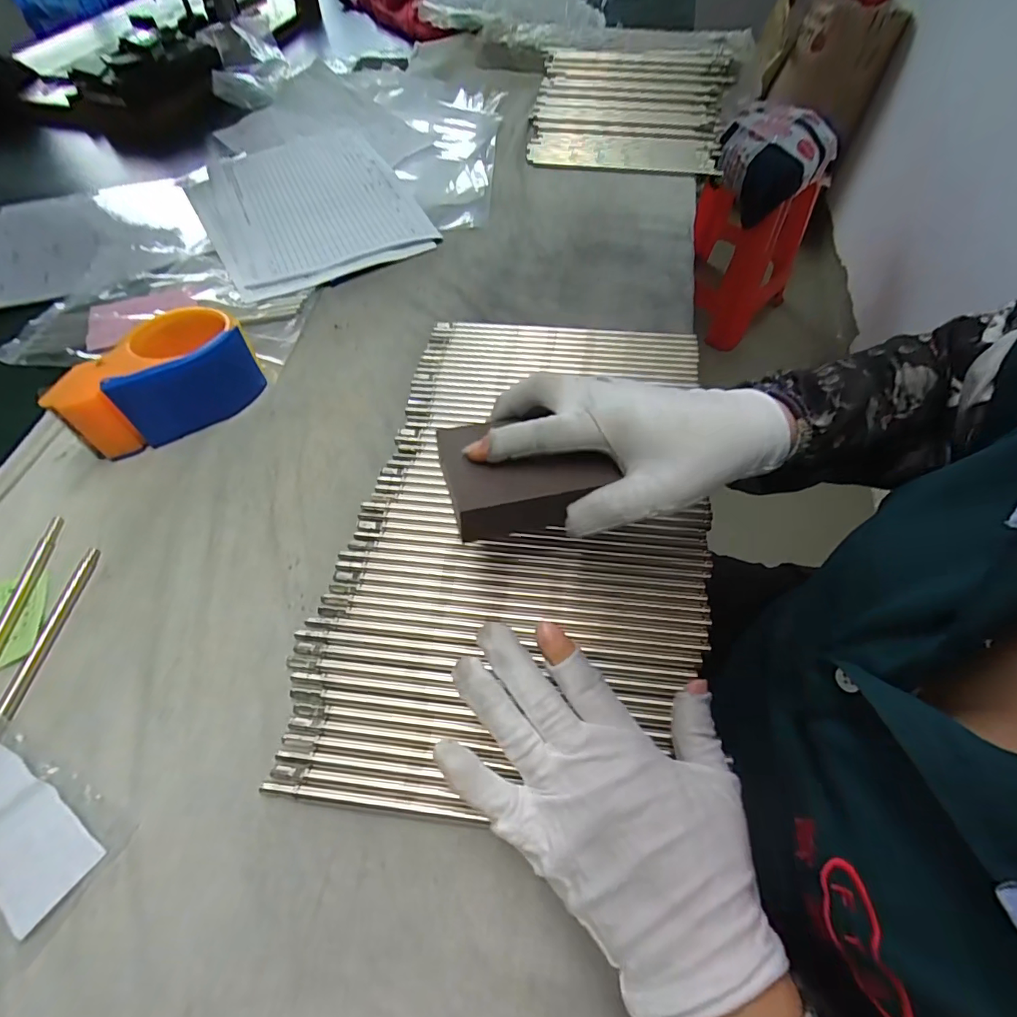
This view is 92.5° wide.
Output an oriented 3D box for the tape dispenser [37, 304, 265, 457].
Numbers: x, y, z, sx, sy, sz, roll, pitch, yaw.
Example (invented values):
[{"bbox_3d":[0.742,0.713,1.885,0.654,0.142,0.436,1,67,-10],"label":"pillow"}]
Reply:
[{"bbox_3d":[-0.270,-0.102,0.383,0.140,0.058,0.068,-36,63,-19],"label":"tape dispenser"}]

